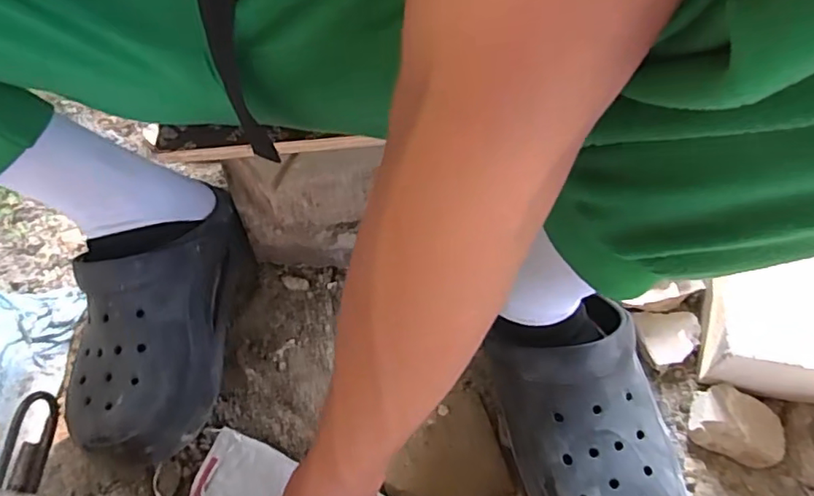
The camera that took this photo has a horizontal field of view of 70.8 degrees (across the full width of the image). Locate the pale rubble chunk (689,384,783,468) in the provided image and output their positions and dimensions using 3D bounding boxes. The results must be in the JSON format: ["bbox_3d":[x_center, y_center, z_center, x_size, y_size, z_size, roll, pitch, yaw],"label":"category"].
[{"bbox_3d":[0.269,0.141,0.464,0.070,0.040,0.052,17,65,11],"label":"pale rubble chunk"}]

